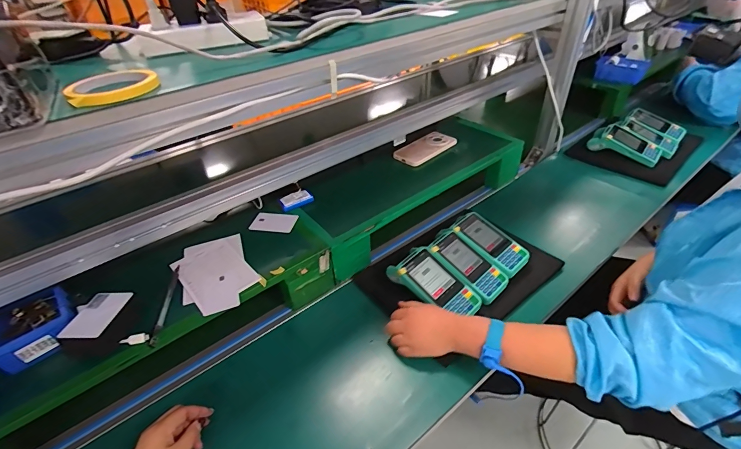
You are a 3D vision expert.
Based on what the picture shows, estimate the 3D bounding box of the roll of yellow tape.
[{"bbox_3d":[-0.306,-0.164,0.428,0.092,0.012,0.107,-34,48,-32],"label":"roll of yellow tape"}]

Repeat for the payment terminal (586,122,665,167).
[{"bbox_3d":[0.707,-0.224,1.016,0.173,0.061,0.090,22,46,27],"label":"payment terminal"}]

